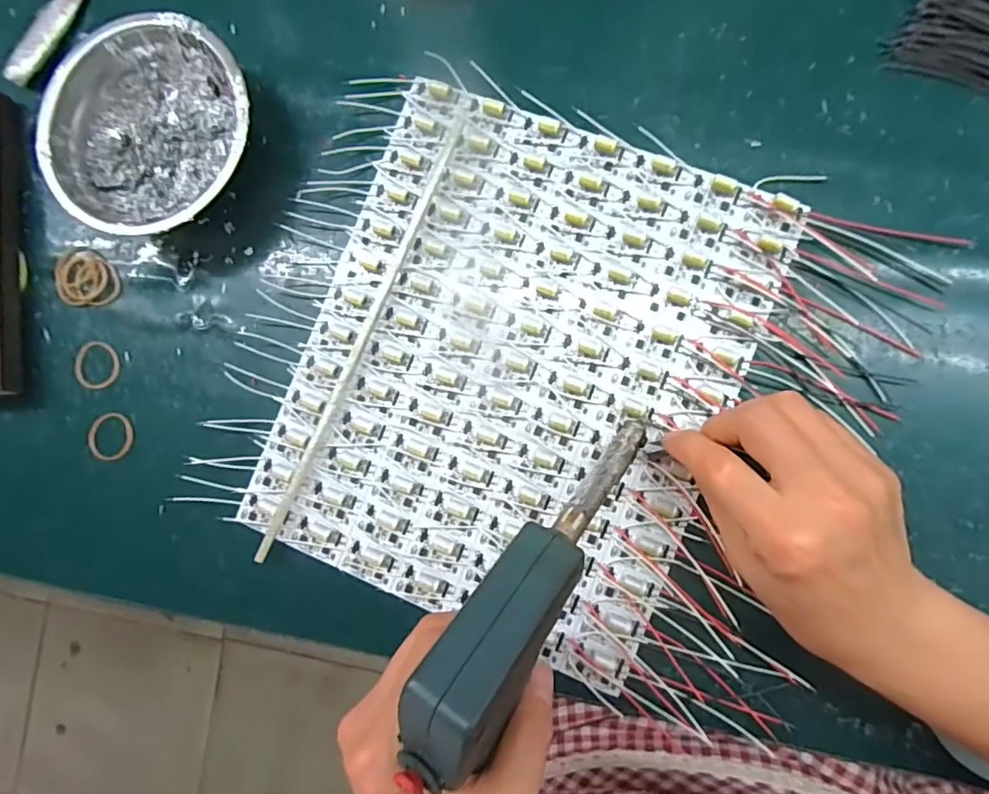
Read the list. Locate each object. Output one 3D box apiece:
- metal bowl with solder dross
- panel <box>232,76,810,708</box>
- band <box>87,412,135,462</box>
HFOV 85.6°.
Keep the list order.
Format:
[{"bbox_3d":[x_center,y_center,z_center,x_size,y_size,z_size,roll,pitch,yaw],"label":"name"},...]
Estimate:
[{"bbox_3d":[-0.201,-0.157,0.321,0.127,0.038,0.119,-38,85,3],"label":"metal bowl with solder dross"},{"bbox_3d":[0.011,-0.016,0.306,0.237,0.018,0.281,22,92,7],"label":"panel"},{"bbox_3d":[-0.240,0.025,0.333,0.027,0.006,0.029,-8,87,5],"label":"band"}]

